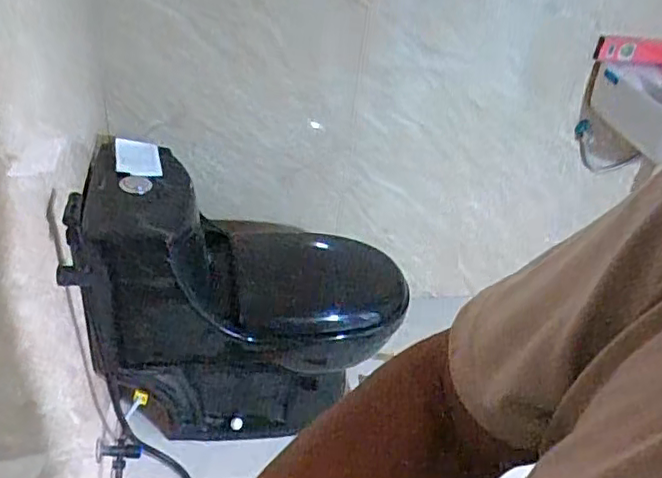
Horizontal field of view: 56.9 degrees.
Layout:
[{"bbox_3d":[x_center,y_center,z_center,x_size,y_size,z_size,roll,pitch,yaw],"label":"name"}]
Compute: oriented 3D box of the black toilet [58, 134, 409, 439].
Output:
[{"bbox_3d":[-0.182,0.156,1.375,0.662,0.681,0.324,-7,39,-19],"label":"black toilet"}]

